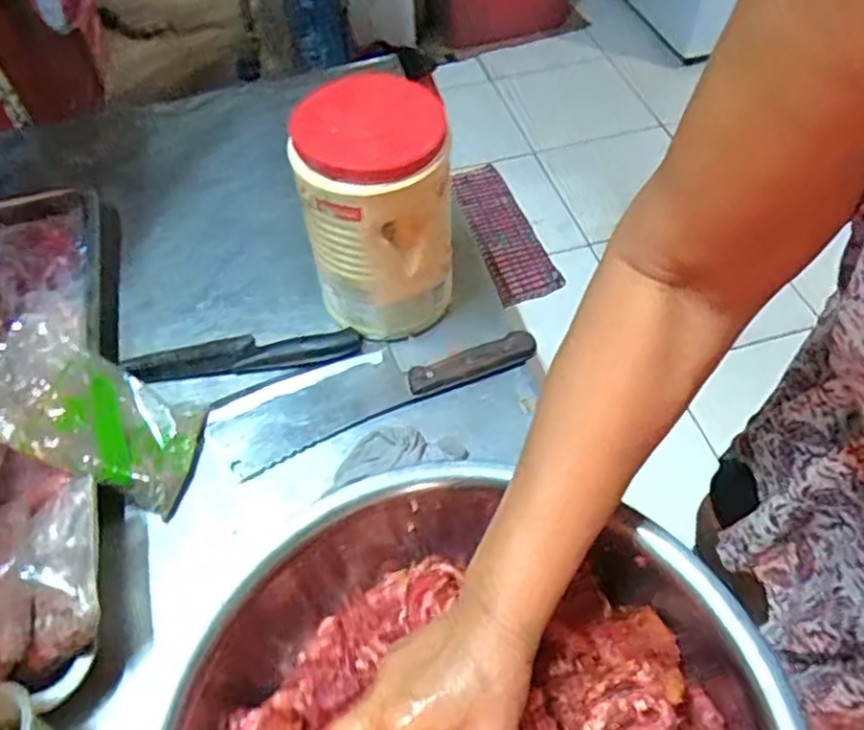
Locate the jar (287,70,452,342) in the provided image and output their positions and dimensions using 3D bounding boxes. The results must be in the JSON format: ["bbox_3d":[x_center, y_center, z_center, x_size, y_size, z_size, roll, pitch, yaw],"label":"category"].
[{"bbox_3d":[-0.048,-0.133,0.644,0.125,0.219,0.121,-3,49,3],"label":"jar"}]

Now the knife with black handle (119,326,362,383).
[{"bbox_3d":[-0.193,-0.015,0.696,0.235,0.015,0.048,-4,53,-1],"label":"knife with black handle"}]

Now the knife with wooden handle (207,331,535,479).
[{"bbox_3d":[-0.059,0.017,0.677,0.315,0.027,0.081,-20,55,-13],"label":"knife with wooden handle"}]

